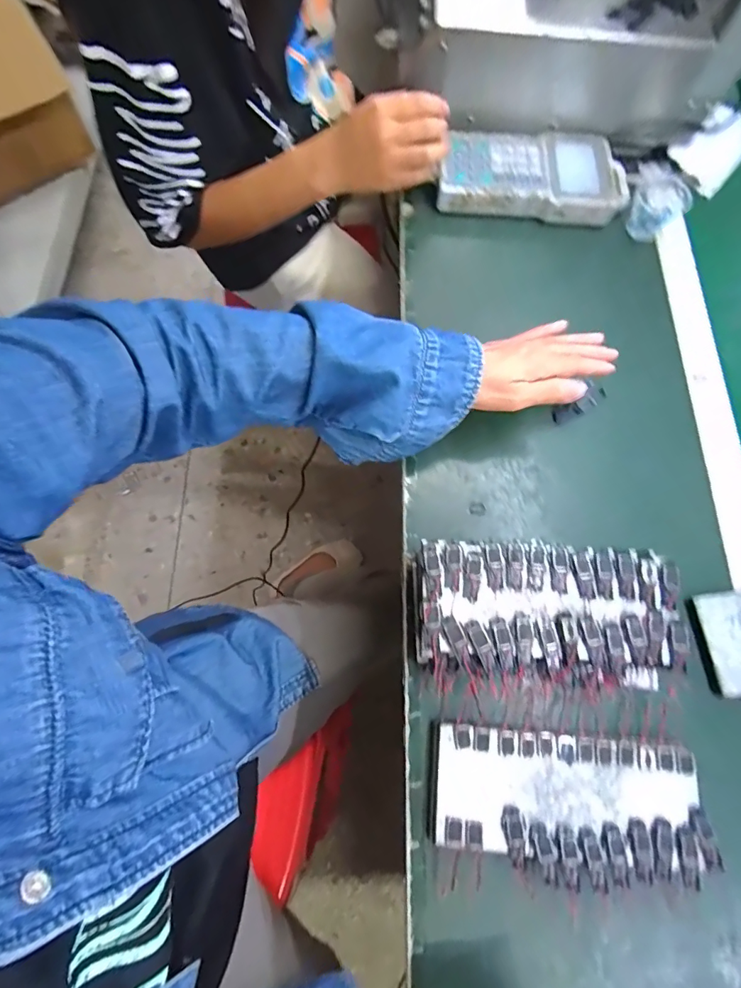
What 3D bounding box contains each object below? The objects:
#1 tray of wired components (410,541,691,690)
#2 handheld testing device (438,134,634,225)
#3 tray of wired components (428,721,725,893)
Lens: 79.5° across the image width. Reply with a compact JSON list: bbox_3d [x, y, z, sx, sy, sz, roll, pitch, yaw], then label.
[{"bbox_3d":[0.140,0.097,0.366,0.205,0.048,0.108,4,73,-1],"label":"tray of wired components"},{"bbox_3d":[0.195,-0.379,0.526,0.219,0.031,0.112,7,73,0],"label":"handheld testing device"},{"bbox_3d":[0.150,0.237,0.341,0.205,0.017,0.095,6,73,0],"label":"tray of wired components"}]

